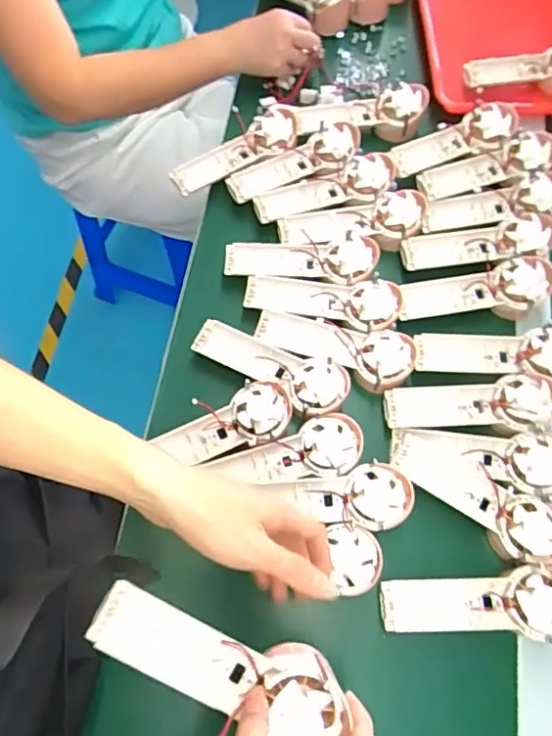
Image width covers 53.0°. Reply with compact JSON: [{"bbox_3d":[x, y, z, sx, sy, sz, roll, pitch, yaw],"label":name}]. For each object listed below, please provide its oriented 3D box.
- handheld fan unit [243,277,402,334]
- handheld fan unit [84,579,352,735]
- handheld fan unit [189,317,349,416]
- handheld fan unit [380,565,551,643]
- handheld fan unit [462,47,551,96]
[{"bbox_3d":[0.051,-0.081,0.620,0.169,0.029,0.056,12,69,4],"label":"handheld fan unit"},{"bbox_3d":[-0.037,0.202,0.356,0.174,0.033,0.079,28,70,-2],"label":"handheld fan unit"},{"bbox_3d":[-0.007,-0.005,0.588,0.172,0.029,0.057,26,70,9],"label":"handheld fan unit"},{"bbox_3d":[0.186,0.215,0.501,0.175,0.025,0.059,-2,68,-2],"label":"handheld fan unit"},{"bbox_3d":[0.351,-0.424,0.777,0.173,0.042,0.055,1,68,-1],"label":"handheld fan unit"}]

